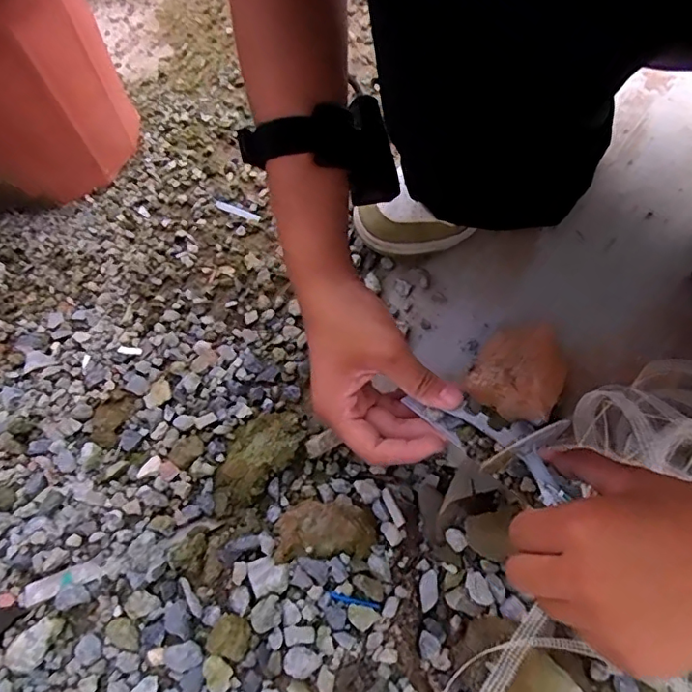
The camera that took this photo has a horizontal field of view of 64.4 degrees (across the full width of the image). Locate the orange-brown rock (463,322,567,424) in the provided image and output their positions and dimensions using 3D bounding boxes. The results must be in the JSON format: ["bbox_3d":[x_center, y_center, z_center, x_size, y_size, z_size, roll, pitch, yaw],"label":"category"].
[{"bbox_3d":[0.138,0.018,0.439,0.067,0.052,0.070,-2,66,4],"label":"orange-brown rock"}]

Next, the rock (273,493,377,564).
[{"bbox_3d":[-0.017,0.128,0.392,0.071,0.023,0.044,-5,60,1],"label":"rock"}]

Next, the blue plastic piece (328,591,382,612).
[{"bbox_3d":[0.006,0.169,0.364,0.034,0.004,0.004,10,62,9],"label":"blue plastic piece"}]

